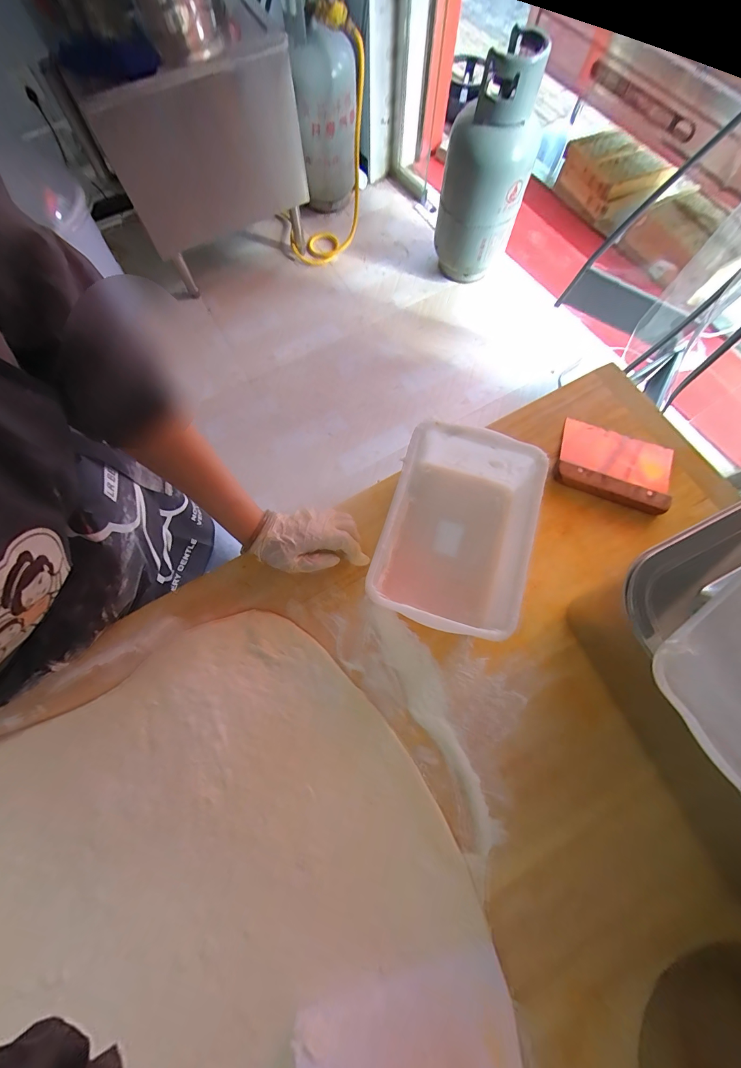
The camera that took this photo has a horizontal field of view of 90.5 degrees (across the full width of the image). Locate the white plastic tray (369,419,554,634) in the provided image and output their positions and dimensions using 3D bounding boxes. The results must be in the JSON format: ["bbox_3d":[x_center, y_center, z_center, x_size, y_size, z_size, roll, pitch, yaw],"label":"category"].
[{"bbox_3d":[0.099,-0.002,0.427,0.156,0.086,0.221,17,74,4],"label":"white plastic tray"}]

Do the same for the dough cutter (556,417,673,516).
[{"bbox_3d":[0.330,-0.096,0.492,0.144,0.016,0.109,22,75,6],"label":"dough cutter"}]

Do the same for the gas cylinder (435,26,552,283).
[{"bbox_3d":[0.401,-1.244,1.308,0.282,0.624,0.268,15,74,5],"label":"gas cylinder"}]

